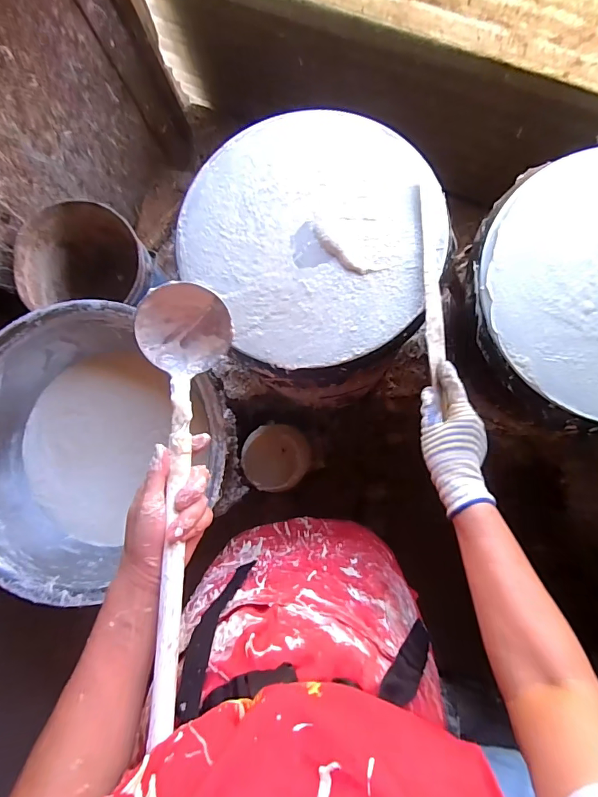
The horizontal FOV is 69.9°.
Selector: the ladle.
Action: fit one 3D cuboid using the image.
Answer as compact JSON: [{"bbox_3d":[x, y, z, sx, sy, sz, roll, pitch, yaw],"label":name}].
[{"bbox_3d":[-0.114,0.076,0.400,0.085,0.060,0.367,-1,78,4],"label":"ladle"}]

